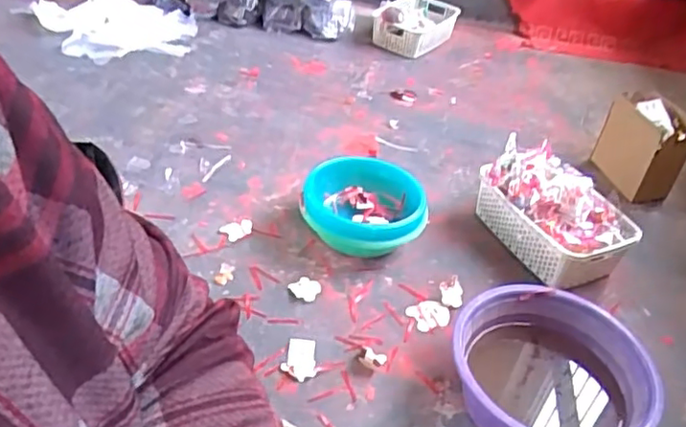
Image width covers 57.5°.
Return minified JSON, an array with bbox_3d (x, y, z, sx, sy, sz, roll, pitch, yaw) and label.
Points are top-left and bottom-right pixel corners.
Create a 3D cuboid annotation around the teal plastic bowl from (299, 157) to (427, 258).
[{"bbox_3d":[0.037,0.000,1.212,0.224,0.110,0.223,4,38,-3],"label":"teal plastic bowl"}]

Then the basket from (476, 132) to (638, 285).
[{"bbox_3d":[0.399,0.008,1.219,0.170,0.168,0.288,-17,44,-28],"label":"basket"}]

